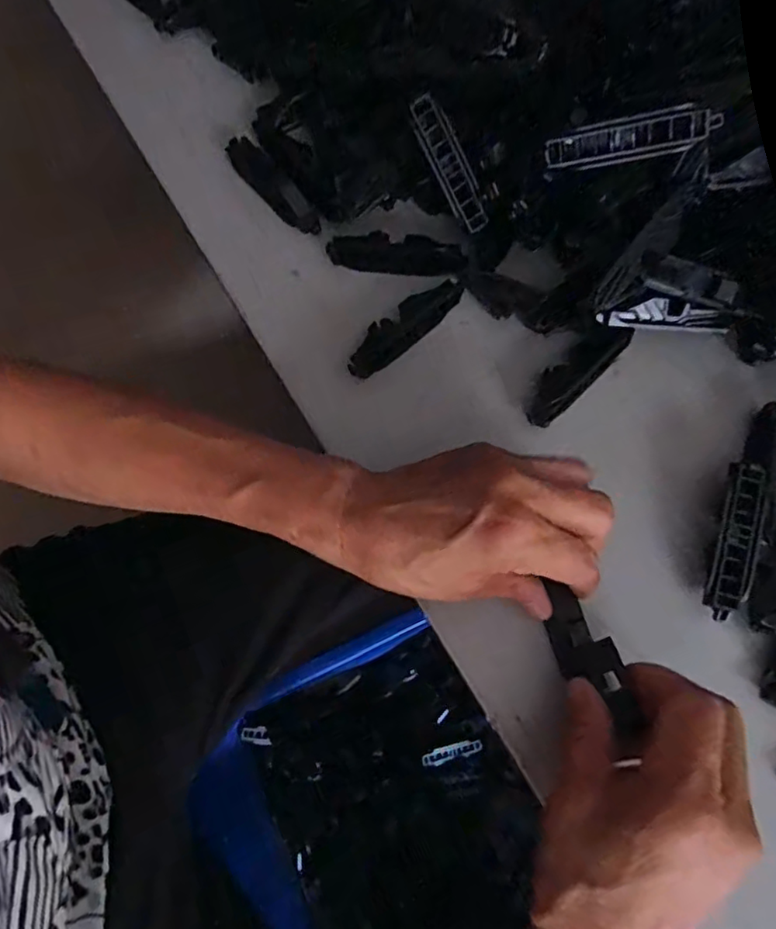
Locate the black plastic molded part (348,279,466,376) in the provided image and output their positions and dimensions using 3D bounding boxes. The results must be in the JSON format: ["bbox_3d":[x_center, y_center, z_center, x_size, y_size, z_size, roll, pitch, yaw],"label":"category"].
[{"bbox_3d":[0.009,-0.080,0.342,0.080,0.008,0.021,-37,77,-9],"label":"black plastic molded part"}]

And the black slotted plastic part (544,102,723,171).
[{"bbox_3d":[0.118,-0.160,0.294,0.077,0.012,0.019,-2,74,21],"label":"black slotted plastic part"}]

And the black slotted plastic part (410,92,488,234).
[{"bbox_3d":[0.035,-0.167,0.335,0.016,0.011,0.074,-38,117,-9],"label":"black slotted plastic part"}]

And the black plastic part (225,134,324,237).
[{"bbox_3d":[-0.072,-0.172,0.366,0.019,0.008,0.081,-39,78,-9],"label":"black plastic part"}]

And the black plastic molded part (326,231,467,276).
[{"bbox_3d":[0.005,-0.126,0.356,0.081,0.004,0.022,5,98,7],"label":"black plastic molded part"}]

